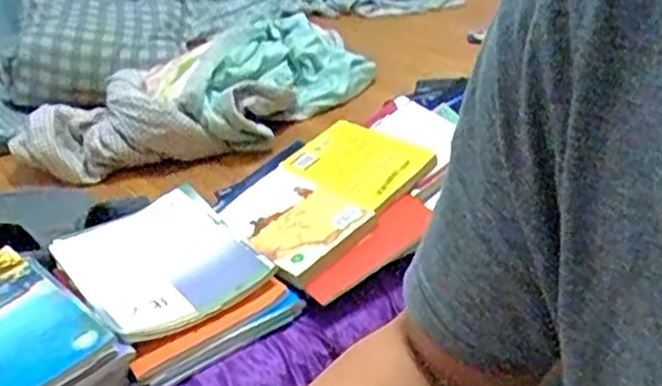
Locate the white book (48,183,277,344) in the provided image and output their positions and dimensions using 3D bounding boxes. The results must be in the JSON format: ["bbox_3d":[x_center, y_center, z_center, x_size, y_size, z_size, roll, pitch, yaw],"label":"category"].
[{"bbox_3d":[-0.243,0.086,1.022,0.212,0.027,0.315,-28,37,-25],"label":"white book"}]

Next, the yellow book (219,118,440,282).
[{"bbox_3d":[-0.013,-0.005,1.081,0.288,0.026,0.226,-36,40,-25],"label":"yellow book"}]

